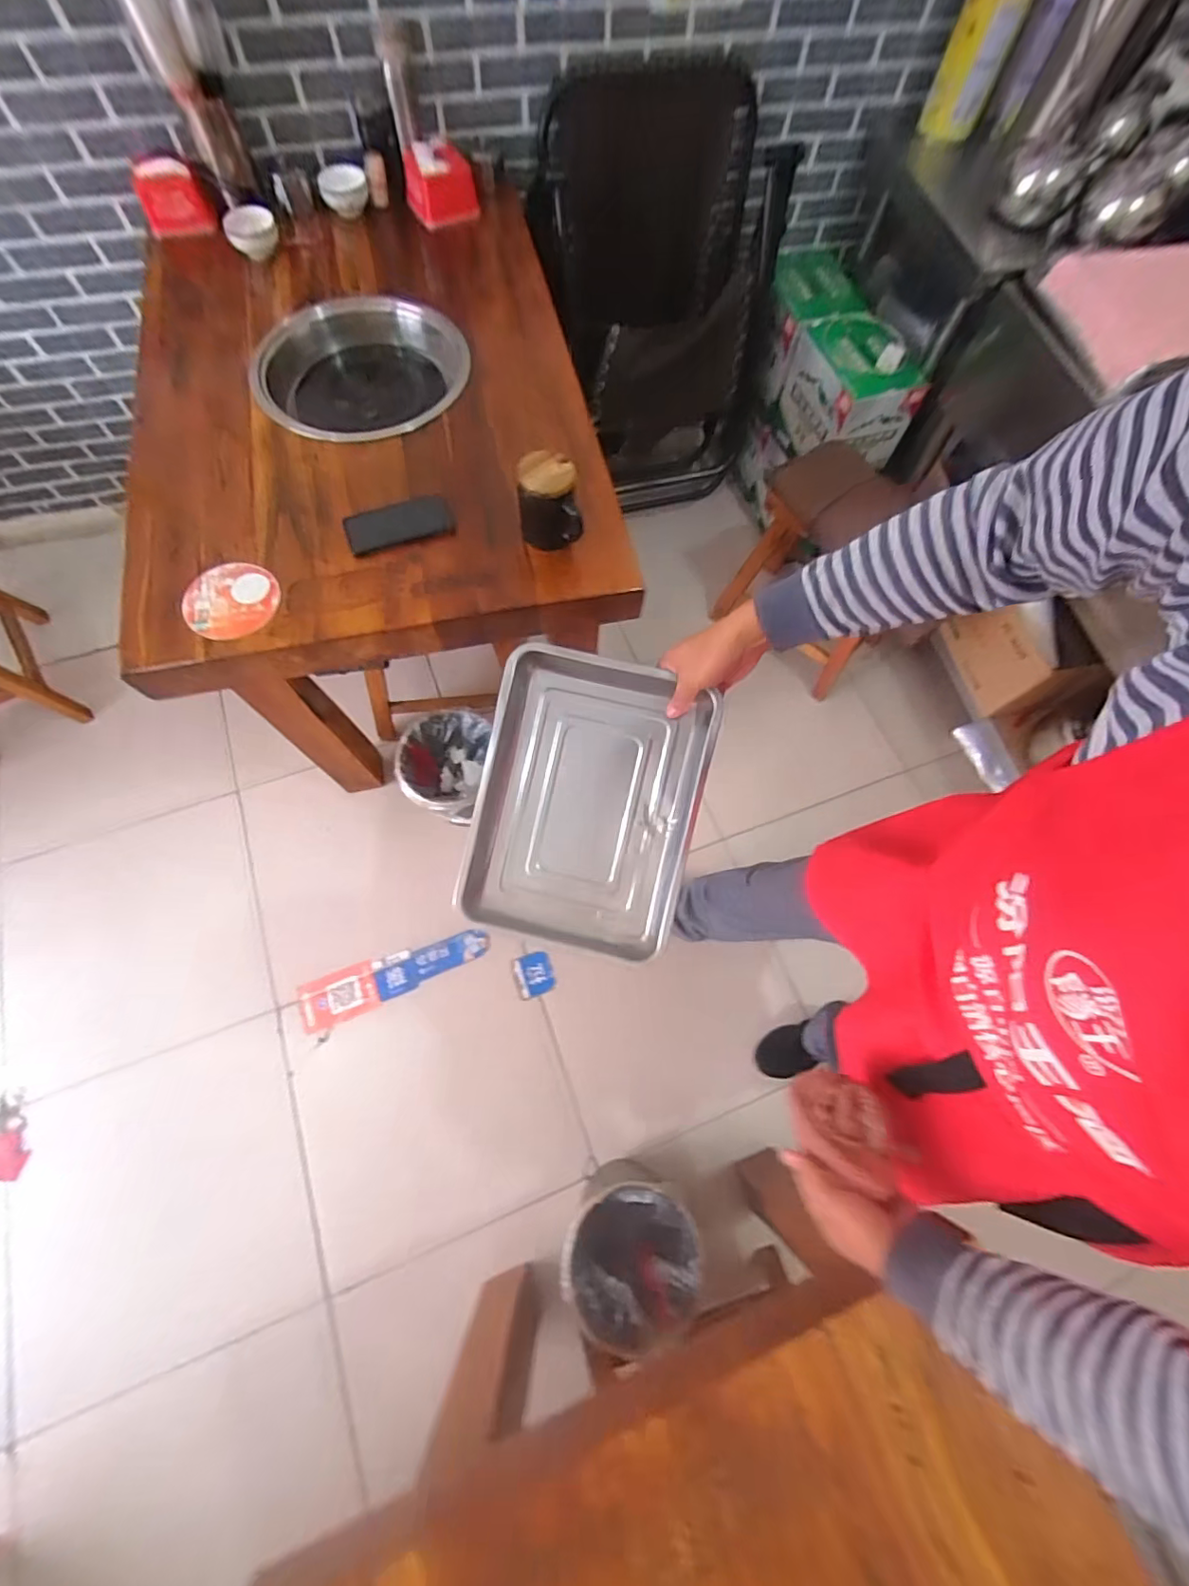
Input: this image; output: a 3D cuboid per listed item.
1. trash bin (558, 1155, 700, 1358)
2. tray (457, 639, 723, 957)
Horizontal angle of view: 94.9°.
[{"bbox_3d":[0.067,0.882,1.091,0.231,0.279,0.217,0,68,0],"label":"trash bin"},{"bbox_3d":[-0.011,0.012,0.664,0.263,0.054,0.334,14,90,4],"label":"tray"}]

